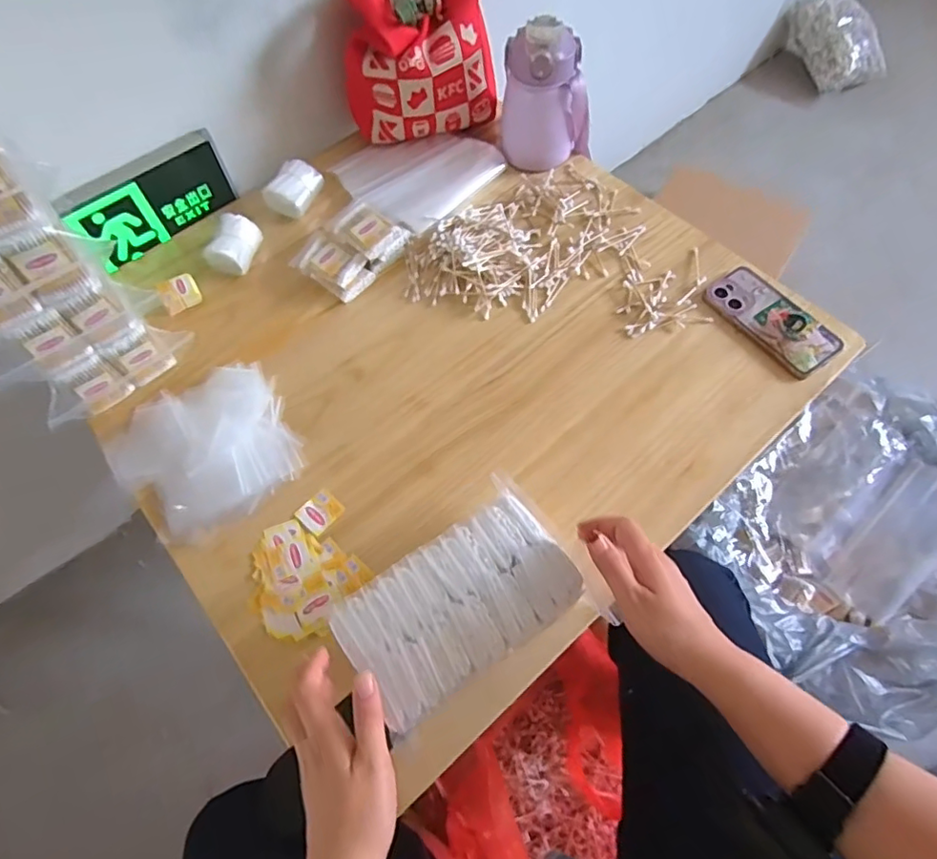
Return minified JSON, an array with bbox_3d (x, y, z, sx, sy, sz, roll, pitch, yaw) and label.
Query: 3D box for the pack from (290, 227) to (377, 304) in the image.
[{"bbox_3d":[-0.182,-0.222,0.747,0.110,0.028,0.063,33,69,19],"label":"pack"}]

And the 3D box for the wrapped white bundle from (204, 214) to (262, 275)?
[{"bbox_3d":[-0.322,-0.255,0.766,0.055,0.035,0.077,14,64,11],"label":"wrapped white bundle"}]

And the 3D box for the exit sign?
[{"bbox_3d":[-0.428,-0.313,0.767,0.215,0.124,0.022,-40,67,-16],"label":"exit sign"}]

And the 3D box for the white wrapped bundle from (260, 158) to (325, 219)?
[{"bbox_3d":[-0.252,-0.349,0.804,0.058,0.034,0.079,19,65,13],"label":"white wrapped bundle"}]

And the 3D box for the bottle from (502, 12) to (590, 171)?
[{"bbox_3d":[0.110,-0.468,0.787,0.118,0.172,0.088,-25,64,-9],"label":"bottle"}]

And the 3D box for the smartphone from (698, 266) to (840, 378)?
[{"bbox_3d":[0.369,-0.138,0.683,0.081,0.015,0.160,-33,65,-13],"label":"smartphone"}]

